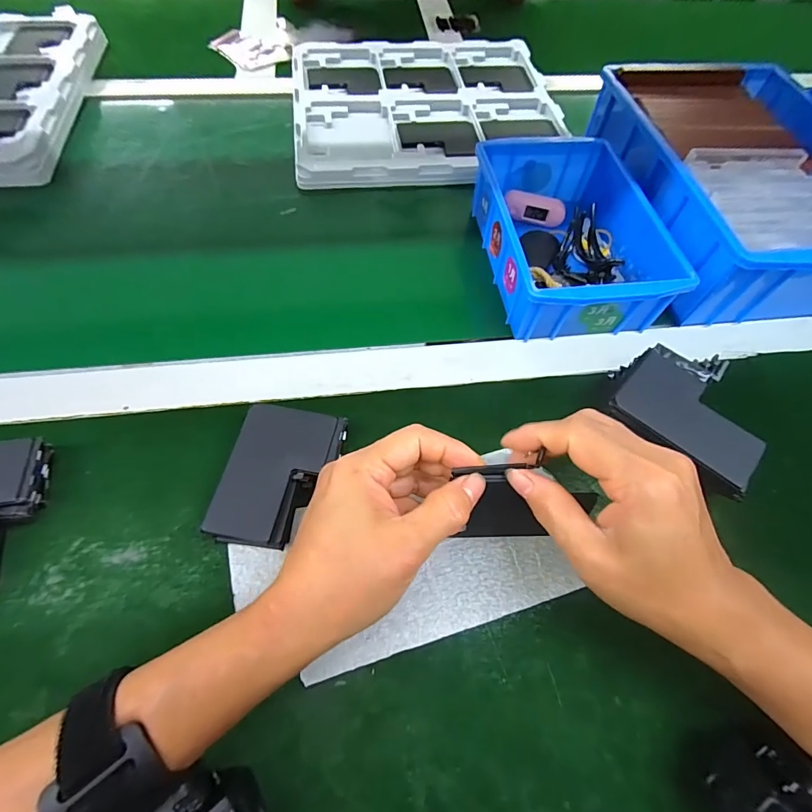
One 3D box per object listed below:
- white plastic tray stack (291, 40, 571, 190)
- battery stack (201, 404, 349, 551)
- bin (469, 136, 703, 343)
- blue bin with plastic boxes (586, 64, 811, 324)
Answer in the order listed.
[{"bbox_3d":[0.024,-0.365,0.513,0.311,0.022,0.282,-5,61,-6],"label":"white plastic tray stack"},{"bbox_3d":[-0.080,0.046,0.276,0.065,0.023,0.089,10,61,4],"label":"battery stack"},{"bbox_3d":[0.139,-0.153,0.372,0.126,0.051,0.190,-6,61,-5],"label":"bin"},{"bbox_3d":[0.313,-0.220,0.411,0.208,0.078,0.306,-7,61,-6],"label":"blue bin with plastic boxes"}]

